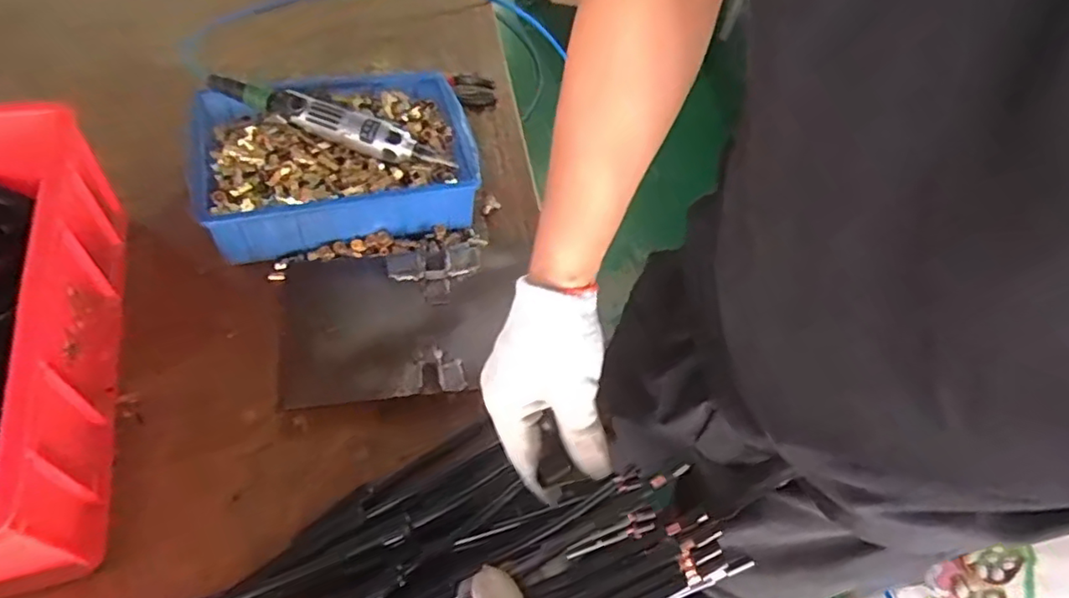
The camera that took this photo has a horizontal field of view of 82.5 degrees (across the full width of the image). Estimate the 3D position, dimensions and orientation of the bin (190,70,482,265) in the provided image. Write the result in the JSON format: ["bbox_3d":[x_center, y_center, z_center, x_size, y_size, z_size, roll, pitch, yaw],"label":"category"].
[{"bbox_3d":[-0.230,-0.157,0.720,0.302,0.100,0.217,-9,58,-15],"label":"bin"}]

